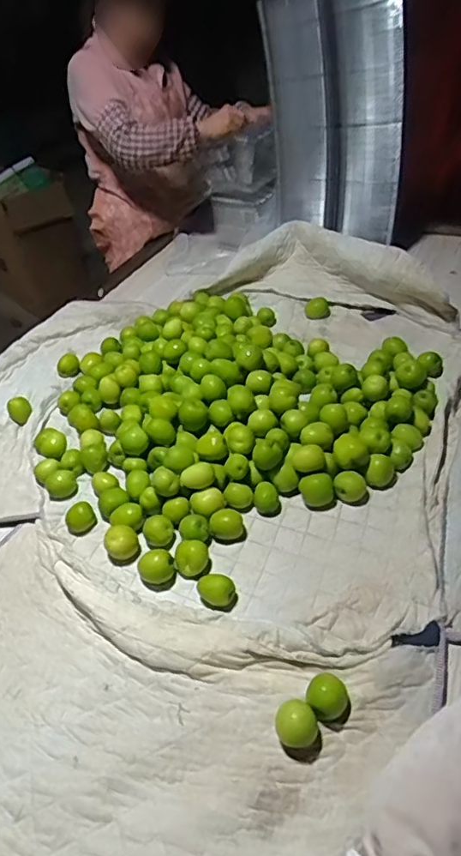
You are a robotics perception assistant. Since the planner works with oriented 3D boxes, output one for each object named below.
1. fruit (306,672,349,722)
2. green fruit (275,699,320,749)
[{"bbox_3d":[0.120,0.335,0.691,0.046,0.039,0.044,-3,42,3],"label":"fruit"},{"bbox_3d":[0.079,0.354,0.661,0.046,0.042,0.046,-3,42,3],"label":"green fruit"}]

